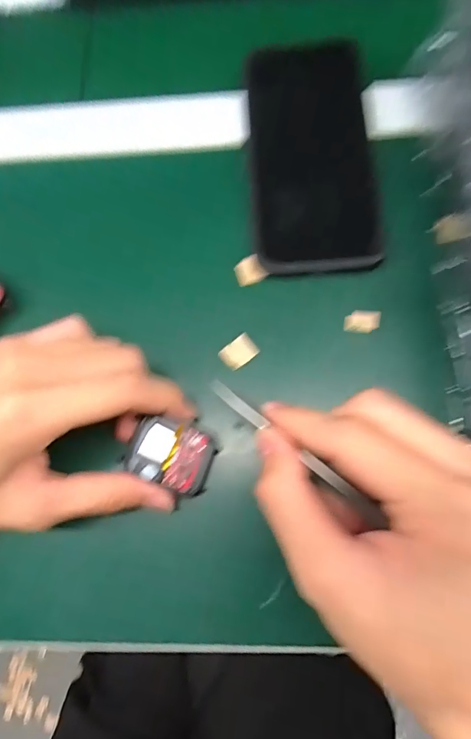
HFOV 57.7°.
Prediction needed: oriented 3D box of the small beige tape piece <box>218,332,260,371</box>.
[{"bbox_3d":[0.002,-0.010,0.249,0.021,0.004,0.015,-38,74,-6],"label":"small beige tape piece"}]

